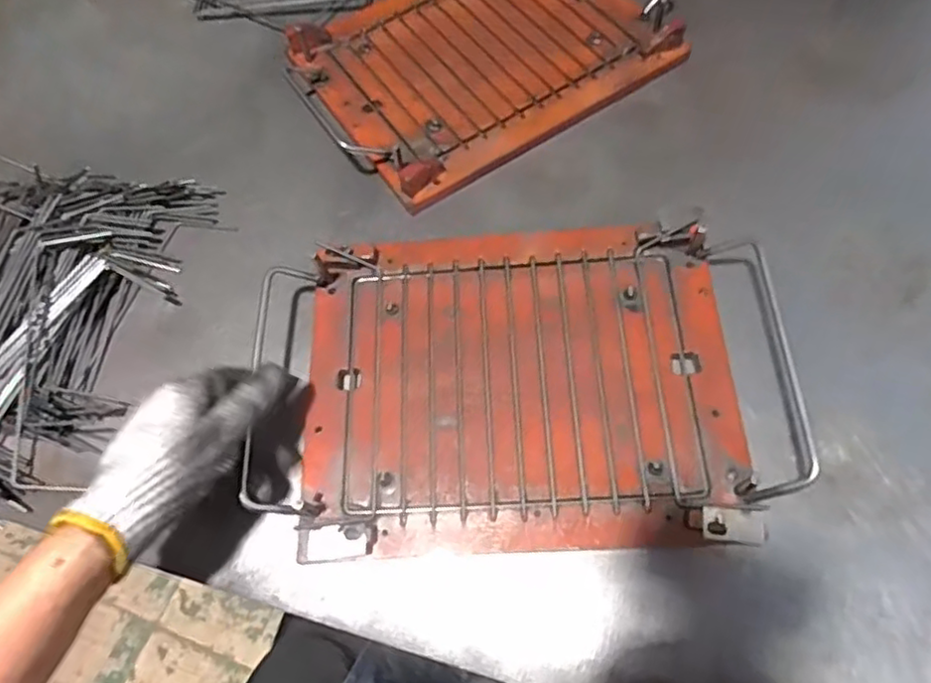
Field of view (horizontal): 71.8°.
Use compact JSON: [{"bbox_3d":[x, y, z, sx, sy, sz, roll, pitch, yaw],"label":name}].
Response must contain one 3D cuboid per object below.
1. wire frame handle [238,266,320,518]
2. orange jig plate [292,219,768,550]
[{"bbox_3d":[-0.126,0.030,0.456,0.050,0.009,0.181,10,65,-27],"label":"wire frame handle"},{"bbox_3d":[0.036,0.027,0.460,0.296,0.028,0.224,-2,63,2],"label":"orange jig plate"}]

